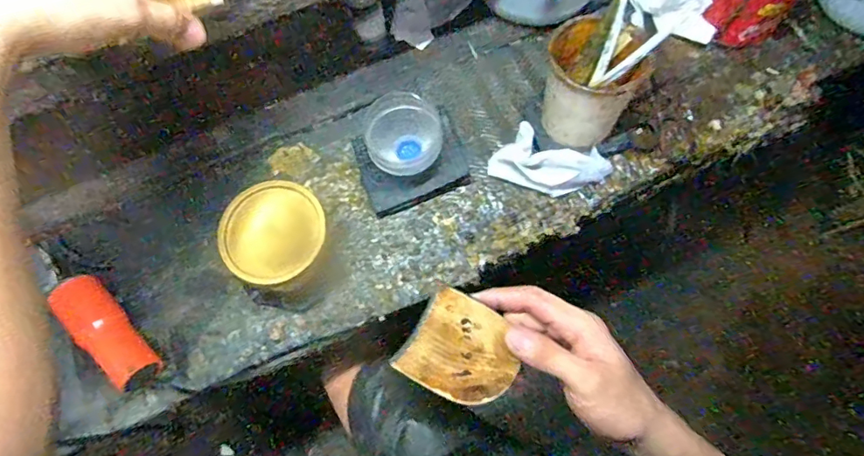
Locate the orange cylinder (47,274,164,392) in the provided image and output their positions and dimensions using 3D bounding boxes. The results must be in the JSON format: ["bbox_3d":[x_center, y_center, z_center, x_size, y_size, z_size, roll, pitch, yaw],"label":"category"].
[{"bbox_3d":[-0.314,0.105,0.480,0.052,0.043,0.123,-40,75,-12],"label":"orange cylinder"}]

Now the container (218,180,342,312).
[{"bbox_3d":[-0.142,0.020,0.482,0.095,0.090,0.099,0,71,1],"label":"container"}]

